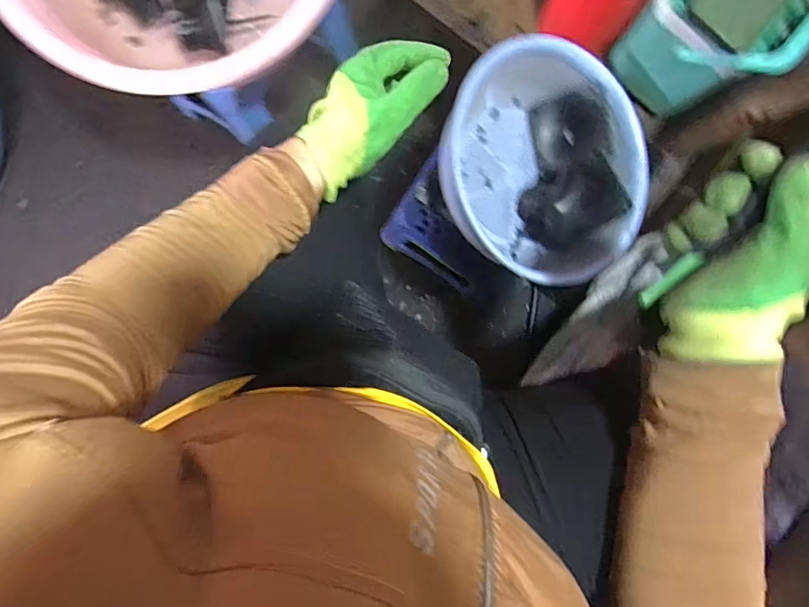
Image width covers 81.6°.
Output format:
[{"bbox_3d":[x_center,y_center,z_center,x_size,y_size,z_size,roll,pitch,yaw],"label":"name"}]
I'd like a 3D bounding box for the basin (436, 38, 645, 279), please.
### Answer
[{"bbox_3d":[0.166,-0.157,0.549,0.256,0.111,0.245,35,90,-3],"label":"basin"}]

